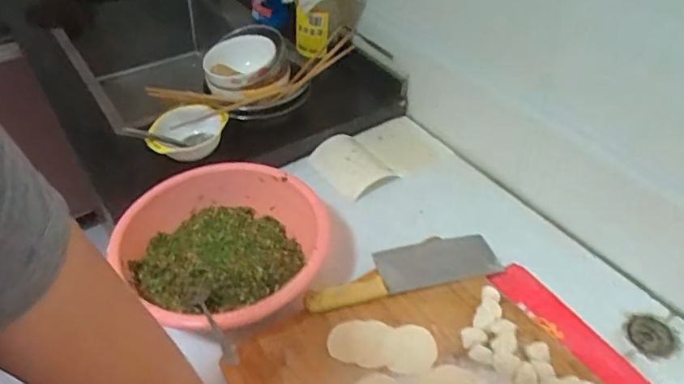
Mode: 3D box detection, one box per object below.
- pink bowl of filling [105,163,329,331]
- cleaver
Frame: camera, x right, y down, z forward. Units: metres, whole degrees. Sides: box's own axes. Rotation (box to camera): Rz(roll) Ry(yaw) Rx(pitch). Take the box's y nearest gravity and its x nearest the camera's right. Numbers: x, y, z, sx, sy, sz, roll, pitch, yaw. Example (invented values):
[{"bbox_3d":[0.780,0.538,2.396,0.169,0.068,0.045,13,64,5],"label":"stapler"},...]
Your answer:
[{"bbox_3d":[-0.168,0.073,0.792,0.301,0.091,0.251,25,48,26],"label":"pink bowl of filling"},{"bbox_3d":[0.088,0.107,0.776,0.280,0.030,0.089,-10,43,-10],"label":"cleaver"}]

